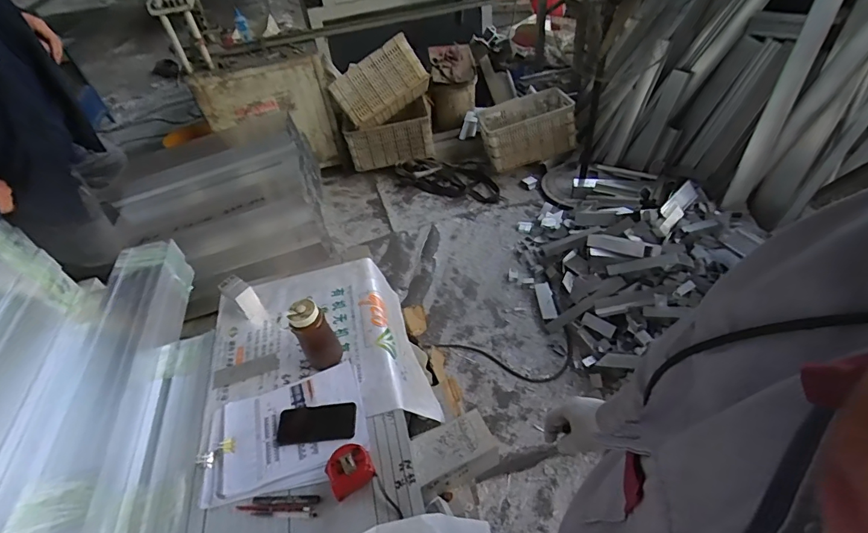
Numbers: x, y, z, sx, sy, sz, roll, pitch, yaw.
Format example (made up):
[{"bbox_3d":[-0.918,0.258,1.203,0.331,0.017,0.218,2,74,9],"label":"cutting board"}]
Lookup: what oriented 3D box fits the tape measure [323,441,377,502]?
[{"bbox_3d":[-0.162,0.386,0.840,0.084,0.041,0.086,-27,47,-19],"label":"tape measure"}]

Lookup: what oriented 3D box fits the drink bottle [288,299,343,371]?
[{"bbox_3d":[-0.267,0.159,0.982,0.090,0.184,0.068,-20,45,-13],"label":"drink bottle"}]

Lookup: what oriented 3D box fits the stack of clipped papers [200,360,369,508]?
[{"bbox_3d":[-0.311,0.346,0.920,0.323,0.015,0.227,-17,44,-10],"label":"stack of clipped papers"}]

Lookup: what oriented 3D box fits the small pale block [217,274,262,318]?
[{"bbox_3d":[-0.520,0.084,1.183,0.100,0.093,0.054,24,52,29],"label":"small pale block"}]

